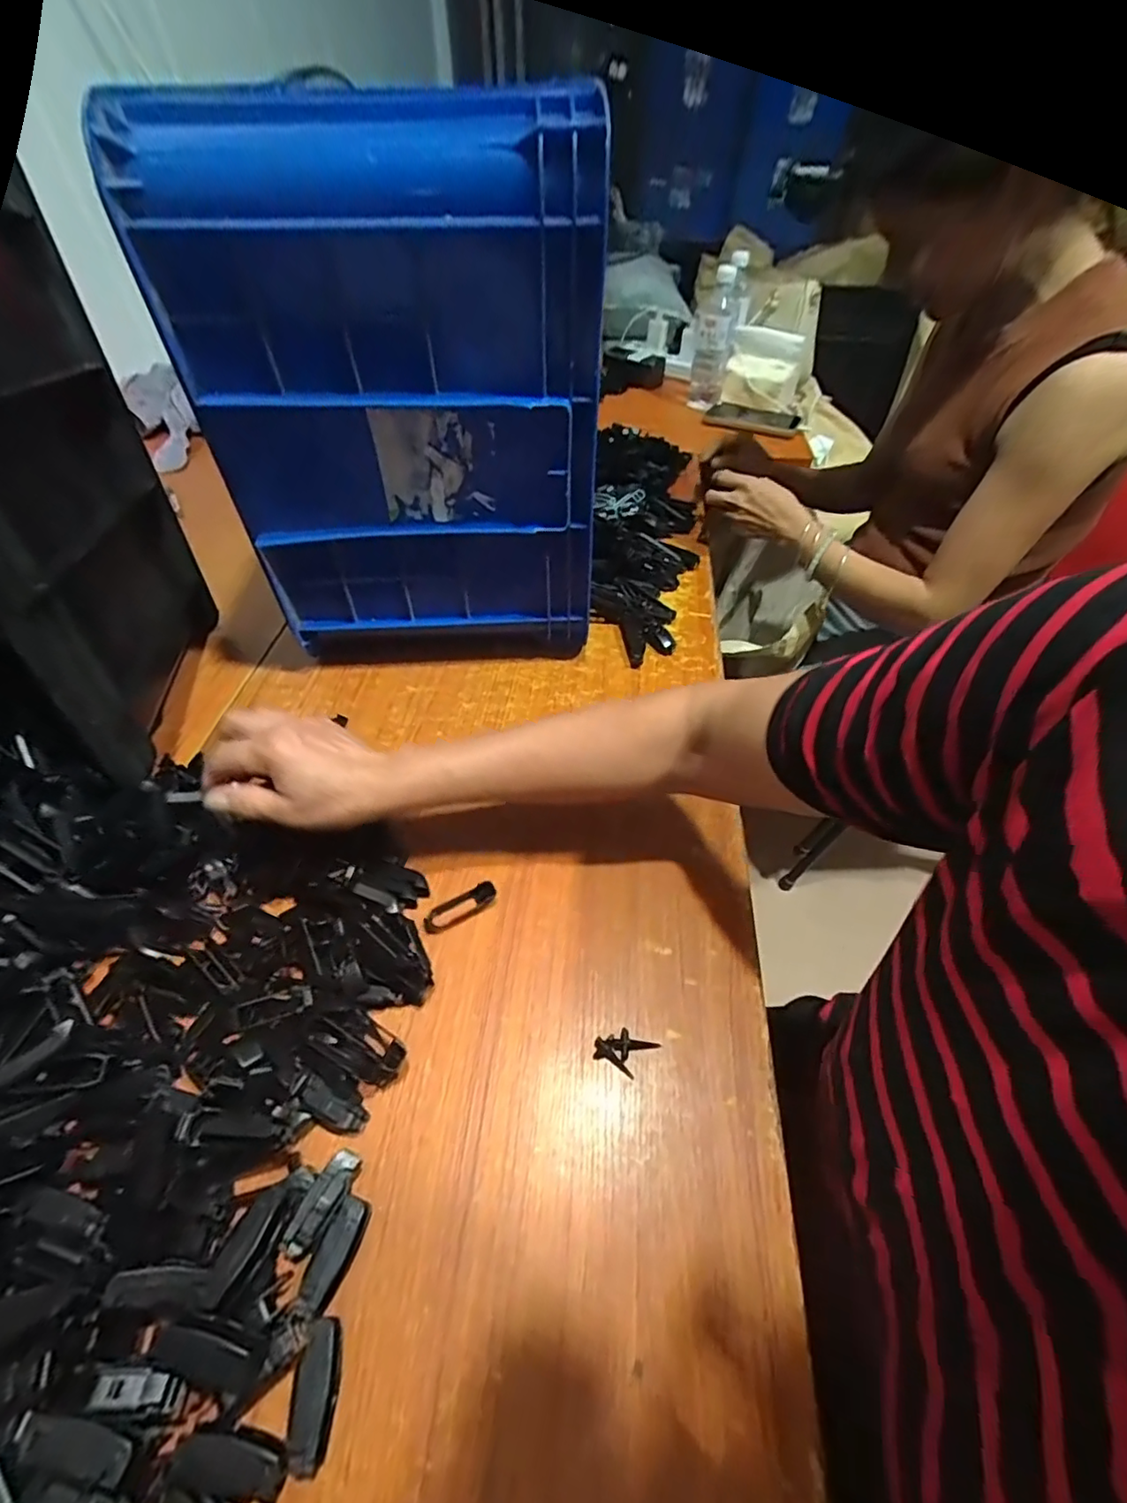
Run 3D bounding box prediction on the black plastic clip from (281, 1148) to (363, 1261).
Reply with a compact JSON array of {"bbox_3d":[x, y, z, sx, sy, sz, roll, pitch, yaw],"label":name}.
[{"bbox_3d":[-0.132,0.248,0.314,0.018,0.010,0.049,17,51,14],"label":"black plastic clip"}]

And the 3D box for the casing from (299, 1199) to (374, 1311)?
[{"bbox_3d":[-0.120,0.265,0.304,0.017,0.015,0.045,16,51,14],"label":"casing"}]

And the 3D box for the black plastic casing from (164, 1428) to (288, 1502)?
[{"bbox_3d":[-0.149,0.318,0.255,0.052,0.017,0.018,10,50,8],"label":"black plastic casing"}]

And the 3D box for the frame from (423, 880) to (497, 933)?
[{"bbox_3d":[-0.079,0.117,0.435,0.057,0.013,0.018,-24,53,-20],"label":"frame"}]

